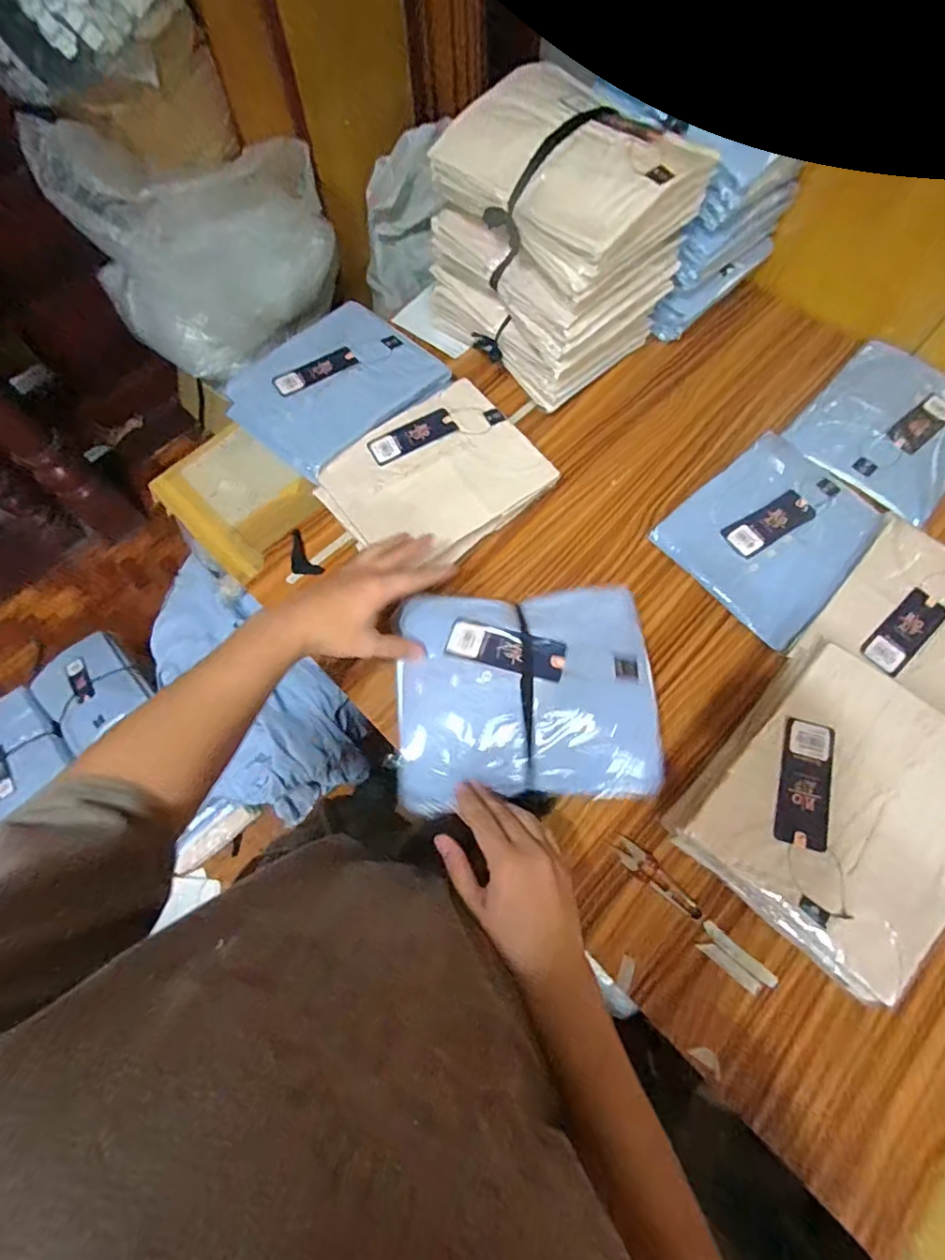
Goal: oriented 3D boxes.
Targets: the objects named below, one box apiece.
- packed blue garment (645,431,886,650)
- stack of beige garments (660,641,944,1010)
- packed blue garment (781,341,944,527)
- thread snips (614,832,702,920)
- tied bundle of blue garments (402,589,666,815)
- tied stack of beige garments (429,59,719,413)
[{"bbox_3d":[0.383,-0.124,0.675,0.234,0.029,0.207,-39,72,-12],"label":"packed blue garment"},{"bbox_3d":[0.362,0.177,0.529,0.215,0.086,0.260,40,76,16],"label":"stack of beige garments"},{"bbox_3d":[0.575,-0.276,0.728,0.206,0.027,0.247,41,76,16],"label":"packed blue garment"},{"bbox_3d":[0.190,0.256,0.547,0.026,0.004,0.101,-41,72,-12],"label":"thread snips"},{"bbox_3d":[0.053,0.064,0.547,0.250,0.054,0.212,-3,69,1],"label":"tied bundle of blue garments"},{"bbox_3d":[0.107,-0.491,0.695,0.215,0.274,0.267,-39,73,-14],"label":"tied stack of beige garments"}]

